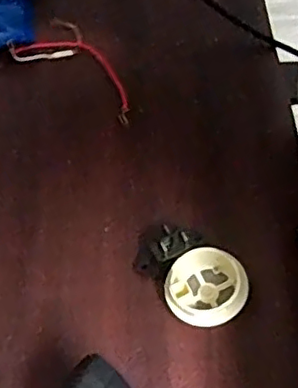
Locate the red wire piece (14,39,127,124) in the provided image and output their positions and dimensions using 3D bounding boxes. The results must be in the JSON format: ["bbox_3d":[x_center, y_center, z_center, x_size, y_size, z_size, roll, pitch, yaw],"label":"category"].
[{"bbox_3d":[-0.049,-0.097,0.466,0.111,0.010,0.041,34,64,20],"label":"red wire piece"}]

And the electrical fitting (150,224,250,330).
[{"bbox_3d":[0.029,0.049,0.365,0.045,0.028,0.066,-19,59,-11],"label":"electrical fitting"}]

